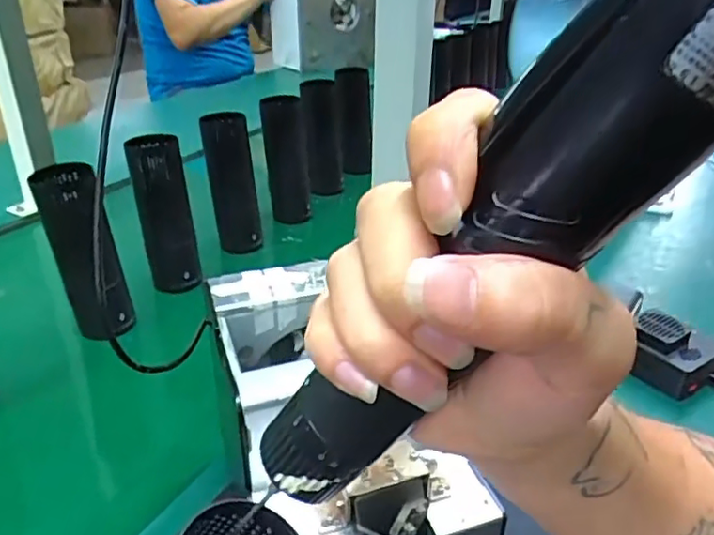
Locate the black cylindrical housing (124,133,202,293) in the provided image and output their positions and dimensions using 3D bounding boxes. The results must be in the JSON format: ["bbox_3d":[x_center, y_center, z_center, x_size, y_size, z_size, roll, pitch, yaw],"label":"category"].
[{"bbox_3d":[-0.204,-0.053,0.656,0.055,0.162,0.044,-7,31,-11],"label":"black cylindrical housing"}]

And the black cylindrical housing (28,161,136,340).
[{"bbox_3d":[-0.253,-0.006,0.580,0.058,0.179,0.047,-15,33,-23],"label":"black cylindrical housing"}]

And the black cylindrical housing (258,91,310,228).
[{"bbox_3d":[-0.098,-0.143,0.824,0.058,0.167,0.064,-1,28,-8],"label":"black cylindrical housing"}]

